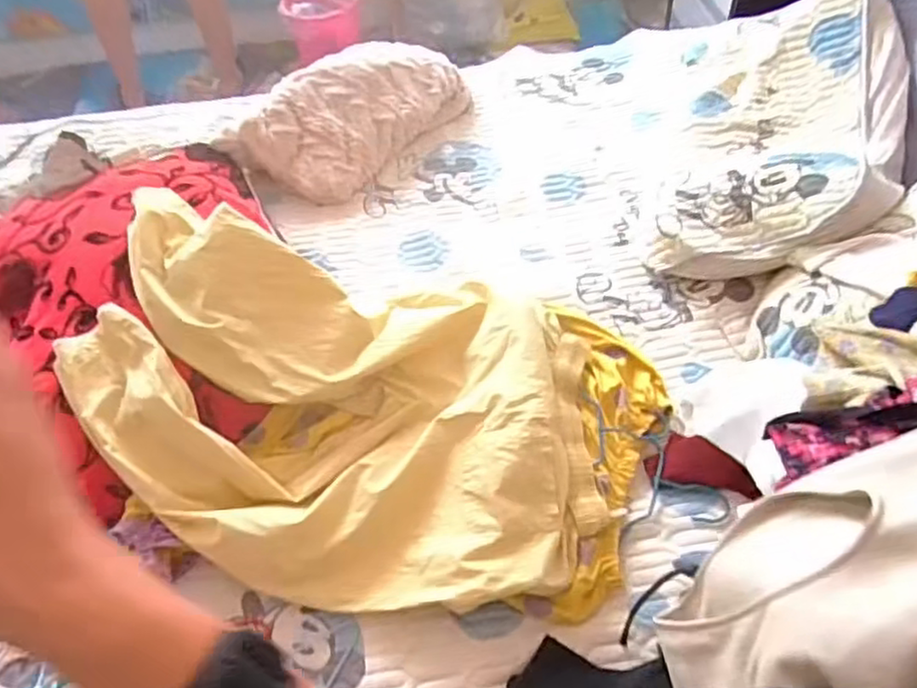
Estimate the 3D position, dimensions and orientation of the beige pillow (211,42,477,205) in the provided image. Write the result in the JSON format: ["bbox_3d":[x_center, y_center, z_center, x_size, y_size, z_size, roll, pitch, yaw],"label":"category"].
[{"bbox_3d":[-0.200,-0.441,1.300,0.243,0.126,0.454,30,61,25],"label":"beige pillow"}]

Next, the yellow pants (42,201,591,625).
[{"bbox_3d":[-0.134,0.063,0.864,0.697,0.186,0.464,2,53,7],"label":"yellow pants"}]

